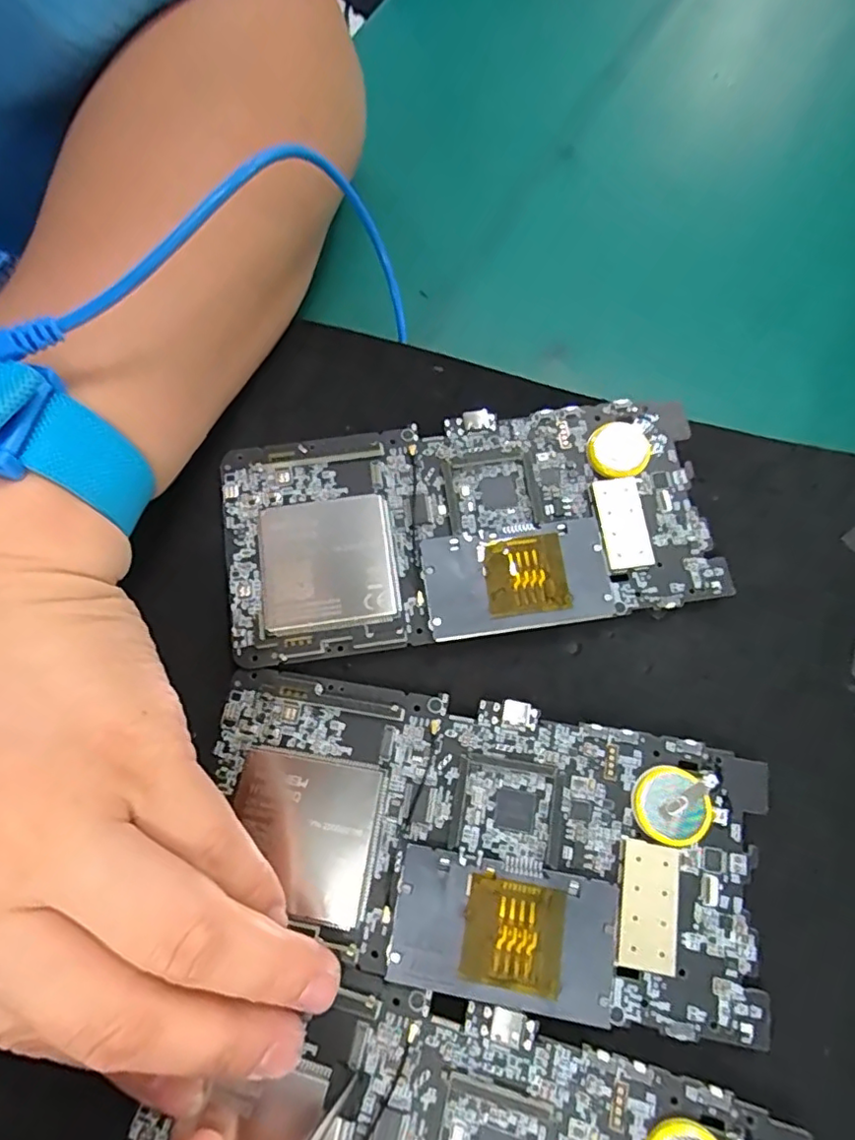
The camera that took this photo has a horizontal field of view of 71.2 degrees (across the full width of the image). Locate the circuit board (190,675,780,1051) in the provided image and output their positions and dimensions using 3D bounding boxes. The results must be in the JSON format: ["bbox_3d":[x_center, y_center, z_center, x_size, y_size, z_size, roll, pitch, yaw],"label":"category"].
[{"bbox_3d":[0.012,0.076,0.167,0.153,0.010,0.072,11,71,-1],"label":"circuit board"}]

